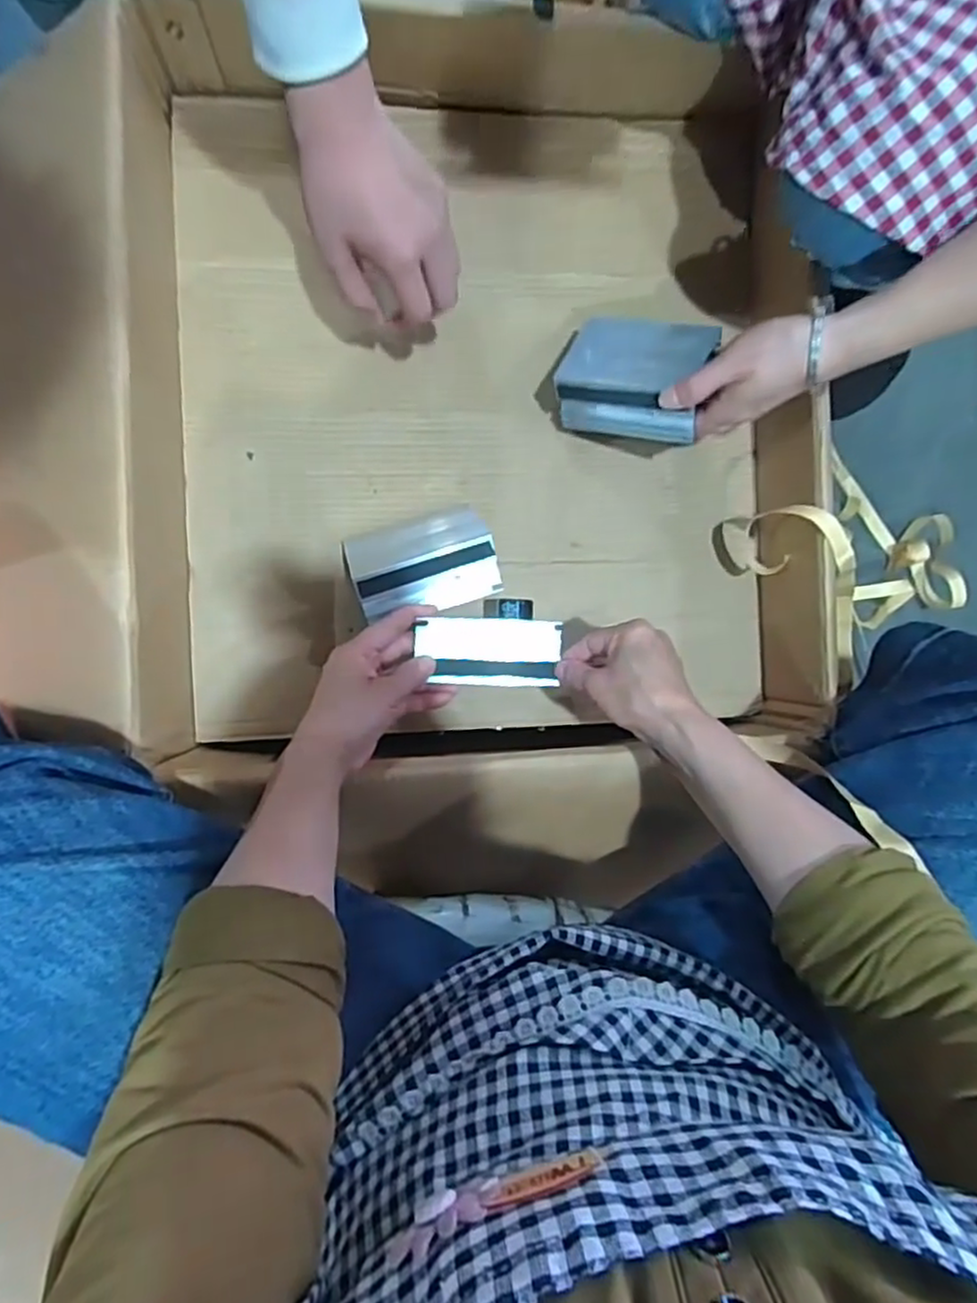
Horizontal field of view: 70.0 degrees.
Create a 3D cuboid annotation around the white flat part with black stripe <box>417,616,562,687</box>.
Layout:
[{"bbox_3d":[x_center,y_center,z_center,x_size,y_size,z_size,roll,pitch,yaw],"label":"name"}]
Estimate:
[{"bbox_3d":[0.002,-0.001,0.545,0.112,0.009,0.053,2,75,-10],"label":"white flat part with black stripe"}]

